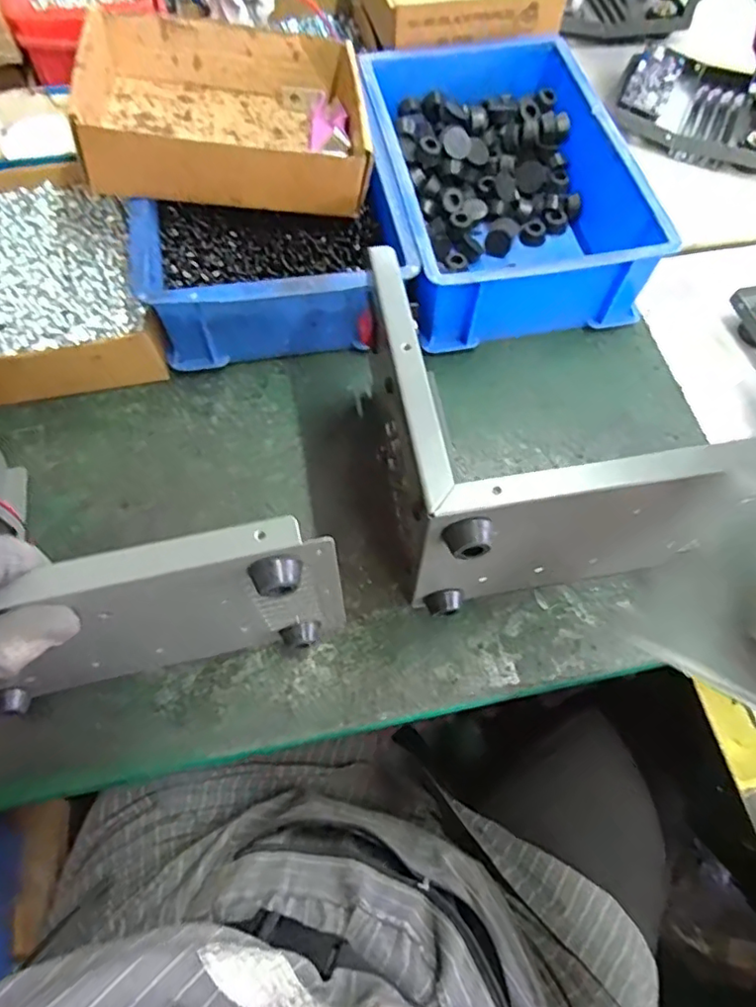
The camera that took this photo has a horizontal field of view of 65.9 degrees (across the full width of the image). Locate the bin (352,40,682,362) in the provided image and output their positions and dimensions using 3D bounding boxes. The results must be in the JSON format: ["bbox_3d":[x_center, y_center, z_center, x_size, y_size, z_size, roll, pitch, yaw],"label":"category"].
[{"bbox_3d":[0.108,-0.295,0.529,0.202,0.085,0.310,-9,65,-4],"label":"bin"}]

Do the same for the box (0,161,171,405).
[{"bbox_3d":[-0.278,-0.192,0.497,0.158,0.056,0.224,-16,65,-7],"label":"box"}]

